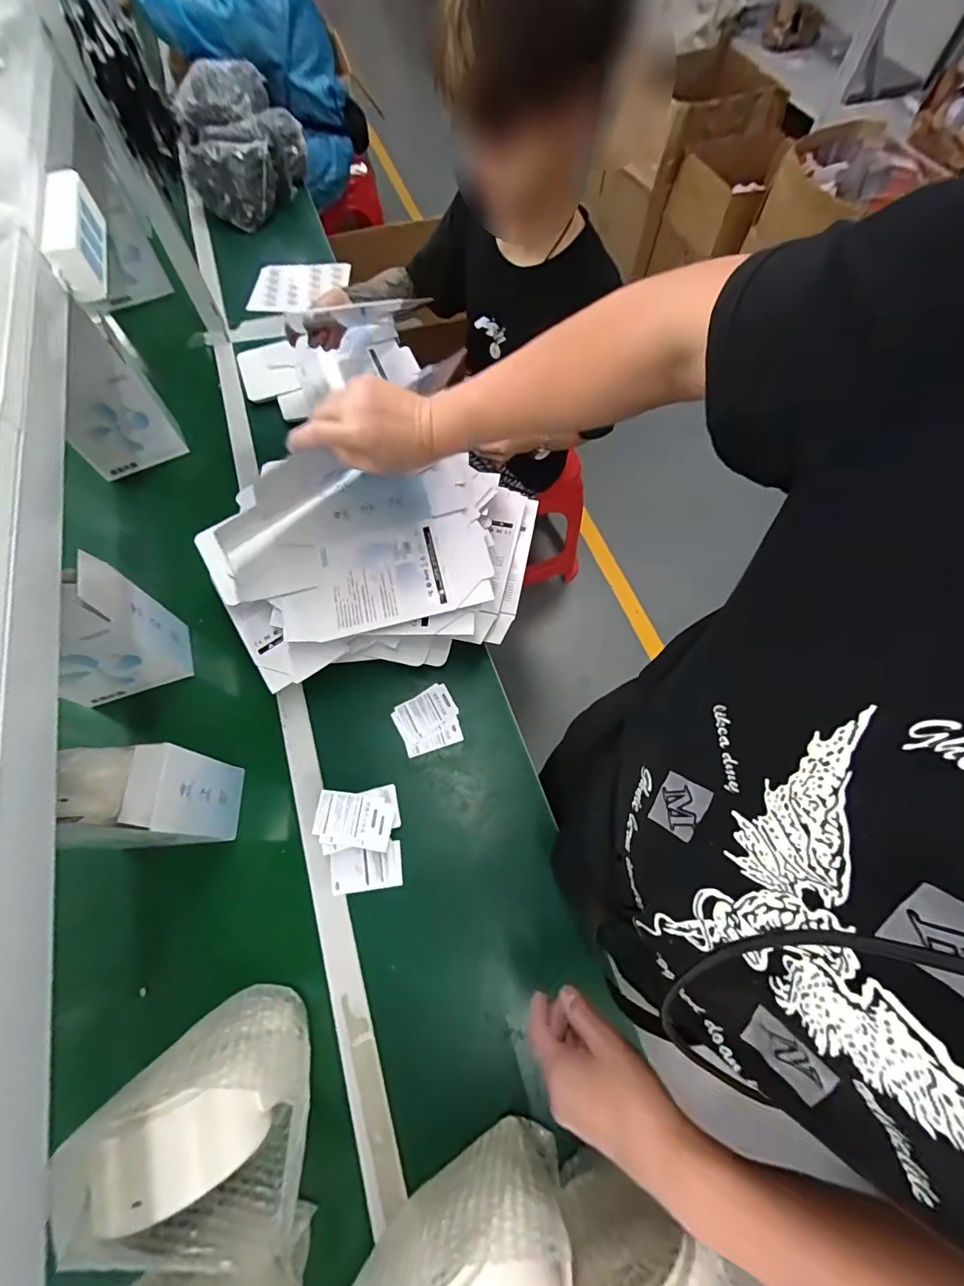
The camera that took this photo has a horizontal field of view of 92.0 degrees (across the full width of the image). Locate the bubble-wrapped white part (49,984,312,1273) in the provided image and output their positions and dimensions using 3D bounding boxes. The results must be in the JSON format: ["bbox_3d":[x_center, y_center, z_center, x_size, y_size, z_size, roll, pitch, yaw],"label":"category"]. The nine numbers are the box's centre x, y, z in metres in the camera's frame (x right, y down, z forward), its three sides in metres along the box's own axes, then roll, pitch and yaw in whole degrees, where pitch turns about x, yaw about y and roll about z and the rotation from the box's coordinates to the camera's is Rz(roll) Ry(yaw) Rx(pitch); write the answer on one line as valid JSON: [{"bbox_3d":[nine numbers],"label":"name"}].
[{"bbox_3d":[-0.238,0.453,0.451,0.157,0.168,0.145,10,68,4],"label":"bubble-wrapped white part"}]

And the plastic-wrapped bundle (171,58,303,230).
[{"bbox_3d":[-0.647,-1.343,1.262,0.323,0.199,0.364,-15,69,-7],"label":"plastic-wrapped bundle"}]

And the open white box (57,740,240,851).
[{"bbox_3d":[-0.389,0.184,0.560,0.096,0.202,0.092,-3,68,-2],"label":"open white box"}]

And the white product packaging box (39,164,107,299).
[{"bbox_3d":[-0.452,-0.458,0.522,0.037,0.049,0.176,-16,69,-7],"label":"white product packaging box"}]

